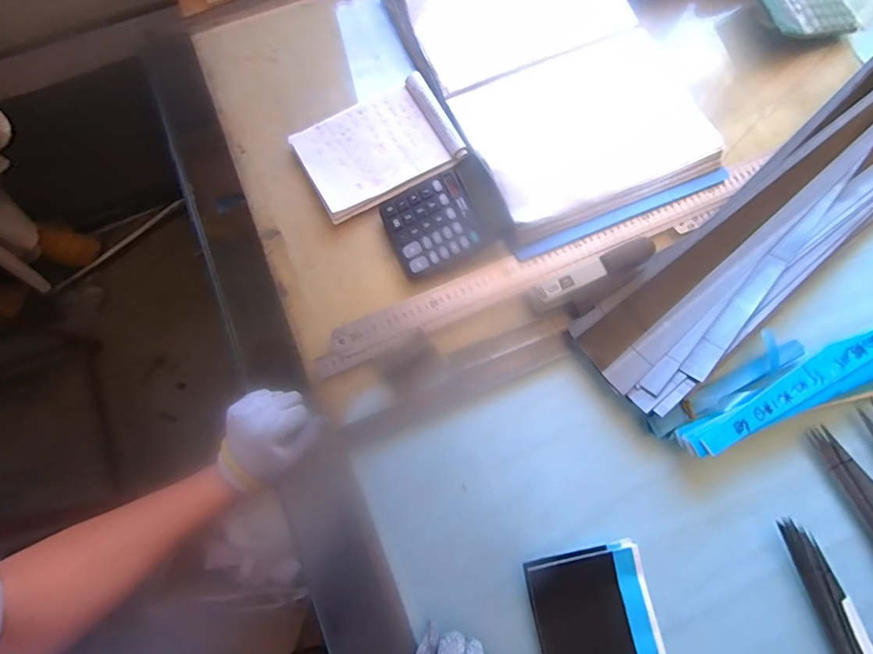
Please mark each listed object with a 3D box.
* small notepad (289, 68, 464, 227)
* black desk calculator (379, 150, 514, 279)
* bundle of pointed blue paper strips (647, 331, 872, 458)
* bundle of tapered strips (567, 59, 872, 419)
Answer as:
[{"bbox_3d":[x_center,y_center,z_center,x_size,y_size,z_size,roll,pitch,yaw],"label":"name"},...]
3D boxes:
[{"bbox_3d":[-0.079,-0.240,0.581,0.194,0.022,0.145,-29,78,-5],"label":"small notepad"},{"bbox_3d":[0.007,-0.137,0.544,0.140,0.046,0.119,-24,76,-6],"label":"black desk calculator"},{"bbox_3d":[0.443,0.054,0.510,0.415,0.037,0.100,-15,75,-3],"label":"bundle of pointed blue paper strips"},{"bbox_3d":[0.516,-0.171,0.570,0.804,0.041,0.198,-40,78,-9],"label":"bundle of tapered strips"}]

